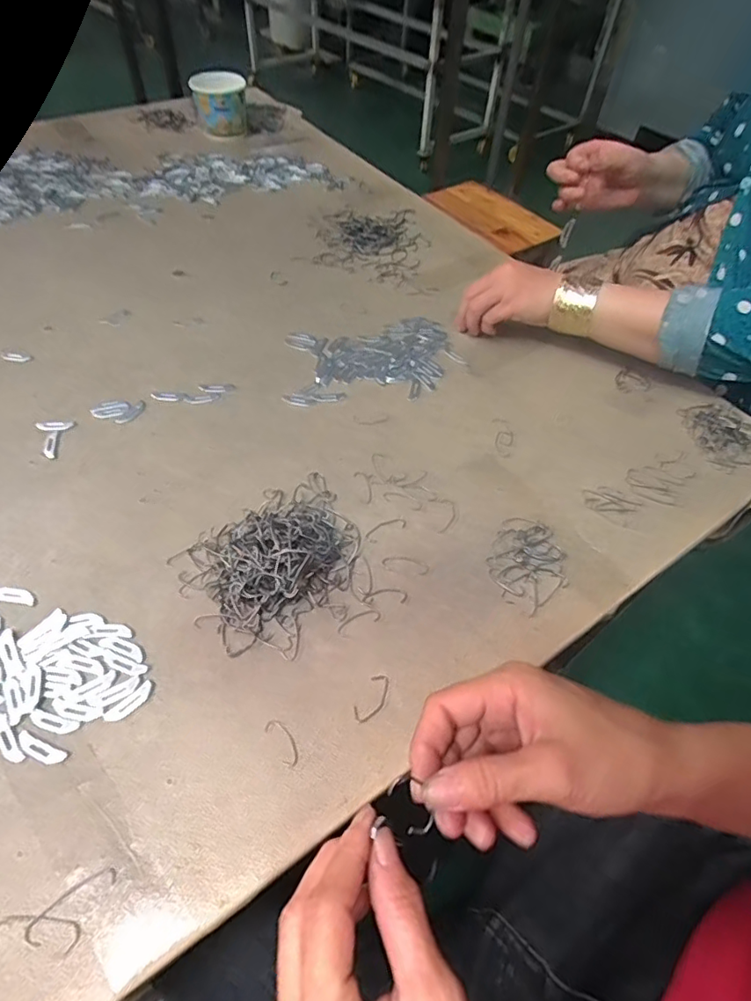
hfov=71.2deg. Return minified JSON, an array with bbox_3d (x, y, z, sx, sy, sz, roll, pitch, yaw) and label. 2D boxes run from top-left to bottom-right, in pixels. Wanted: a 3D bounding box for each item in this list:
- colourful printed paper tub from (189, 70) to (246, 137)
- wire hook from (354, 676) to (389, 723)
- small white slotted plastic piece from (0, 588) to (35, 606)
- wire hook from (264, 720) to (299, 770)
[{"bbox_3d":[-0.269,-0.690,0.913,0.087,0.079,0.085,-9,55,-10],"label":"colourful printed paper tub"},{"bbox_3d":[-0.002,0.143,0.380,0.017,0.004,0.037,27,57,15],"label":"wire hook"},{"bbox_3d":[-0.284,0.073,0.408,0.037,0.004,0.013,6,54,1],"label":"small white slotted plastic piece"},{"bbox_3d":[-0.062,0.164,0.356,0.013,0.004,0.033,-31,62,-23],"label":"wire hook"}]

